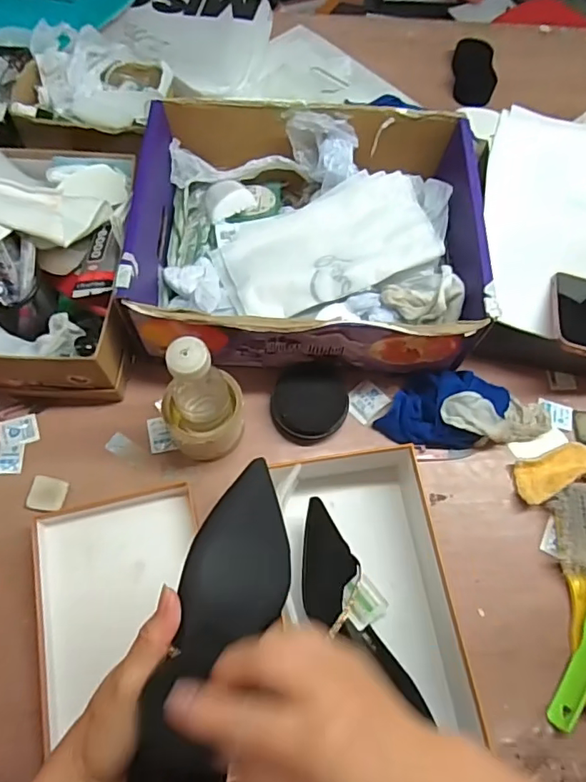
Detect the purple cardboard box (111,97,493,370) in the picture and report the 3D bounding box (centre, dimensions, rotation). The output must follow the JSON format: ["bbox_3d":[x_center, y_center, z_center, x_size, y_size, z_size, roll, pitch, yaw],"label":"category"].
[{"bbox_3d":[0.015,-0.196,0.675,0.399,0.128,0.329,1,67,-2],"label":"purple cardboard box"}]

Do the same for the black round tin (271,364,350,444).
[{"bbox_3d":[0.021,0.012,0.651,0.090,0.035,0.098,1,67,-2],"label":"black round tin"}]

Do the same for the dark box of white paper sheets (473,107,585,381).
[{"bbox_3d":[0.358,-0.180,0.697,0.249,0.126,0.344,9,67,1],"label":"dark box of white paper sheets"}]

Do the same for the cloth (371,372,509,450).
[{"bbox_3d":[0.188,0.022,0.651,0.160,0.046,0.091,5,67,-1],"label":"cloth"}]

